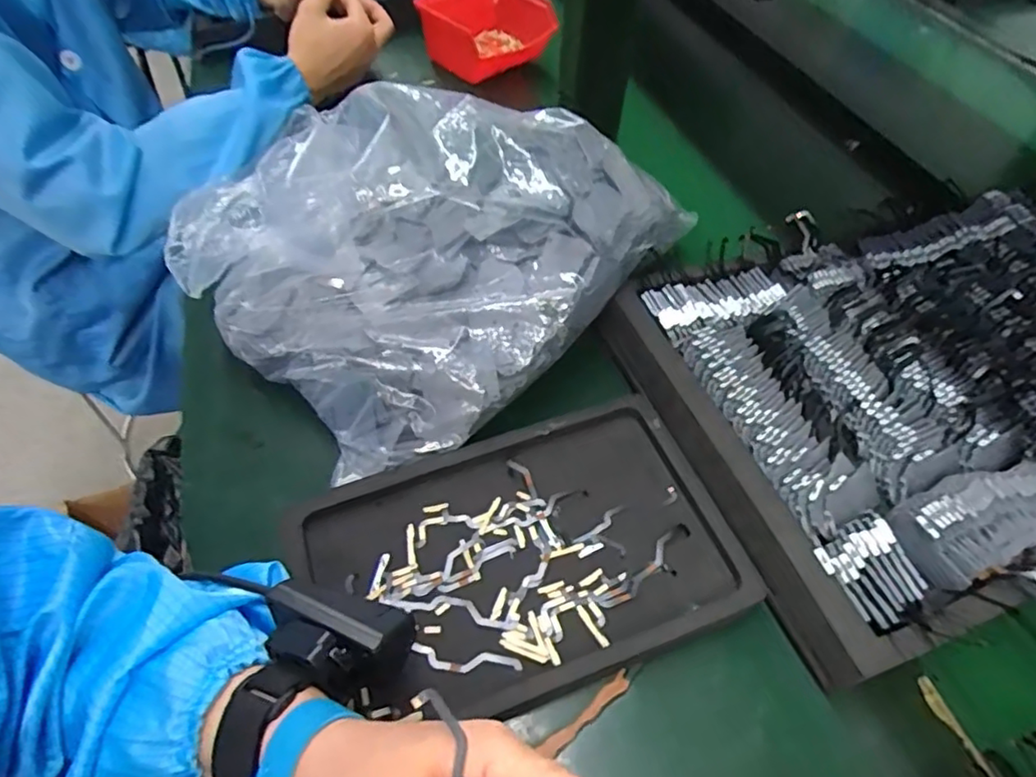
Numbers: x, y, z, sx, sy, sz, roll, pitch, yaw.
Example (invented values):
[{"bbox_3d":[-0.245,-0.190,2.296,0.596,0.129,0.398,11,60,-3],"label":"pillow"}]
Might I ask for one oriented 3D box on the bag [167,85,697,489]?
[{"bbox_3d":[-0.061,-0.117,0.477,0.322,0.127,0.270,-36,62,-27],"label":"bag"}]

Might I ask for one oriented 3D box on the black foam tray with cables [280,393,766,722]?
[{"bbox_3d":[-0.002,0.100,0.372,0.245,0.026,0.161,-15,54,-14],"label":"black foam tray with cables"}]

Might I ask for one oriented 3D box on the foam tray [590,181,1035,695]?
[{"bbox_3d":[0.309,-0.007,0.443,0.427,0.065,0.306,-16,54,-15],"label":"foam tray"}]

